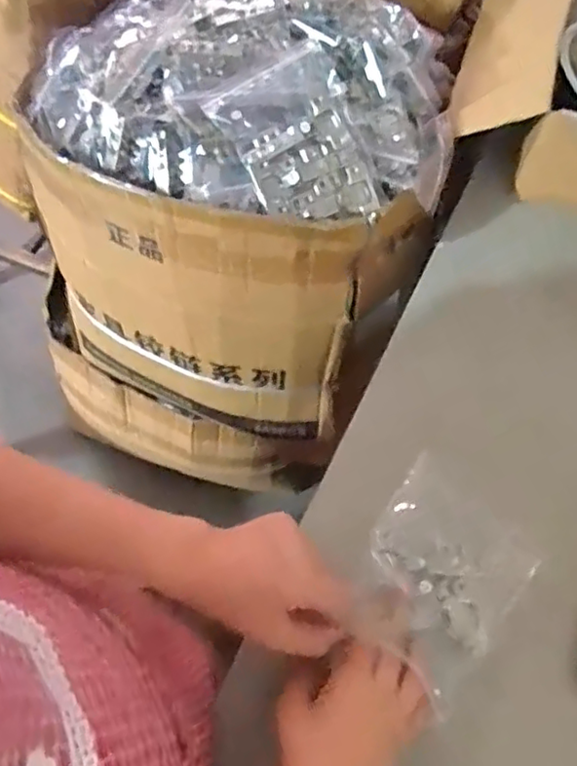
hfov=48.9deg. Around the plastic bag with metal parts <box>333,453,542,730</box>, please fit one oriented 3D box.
[{"bbox_3d":[0.133,0.155,0.535,0.125,0.040,0.163,39,66,16],"label":"plastic bag with metal parts"}]

